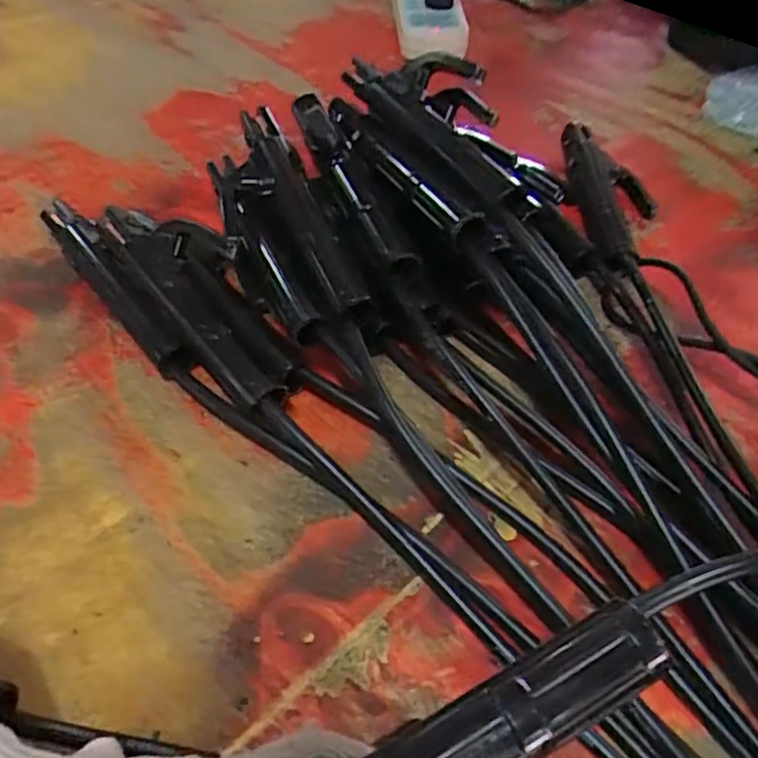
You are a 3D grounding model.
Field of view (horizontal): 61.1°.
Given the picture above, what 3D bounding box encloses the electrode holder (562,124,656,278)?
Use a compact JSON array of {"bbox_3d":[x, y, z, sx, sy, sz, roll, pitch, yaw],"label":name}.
[{"bbox_3d":[0.205,-0.157,0.559,0.075,0.025,0.206,2,51,-2],"label":"electrode holder"}]

